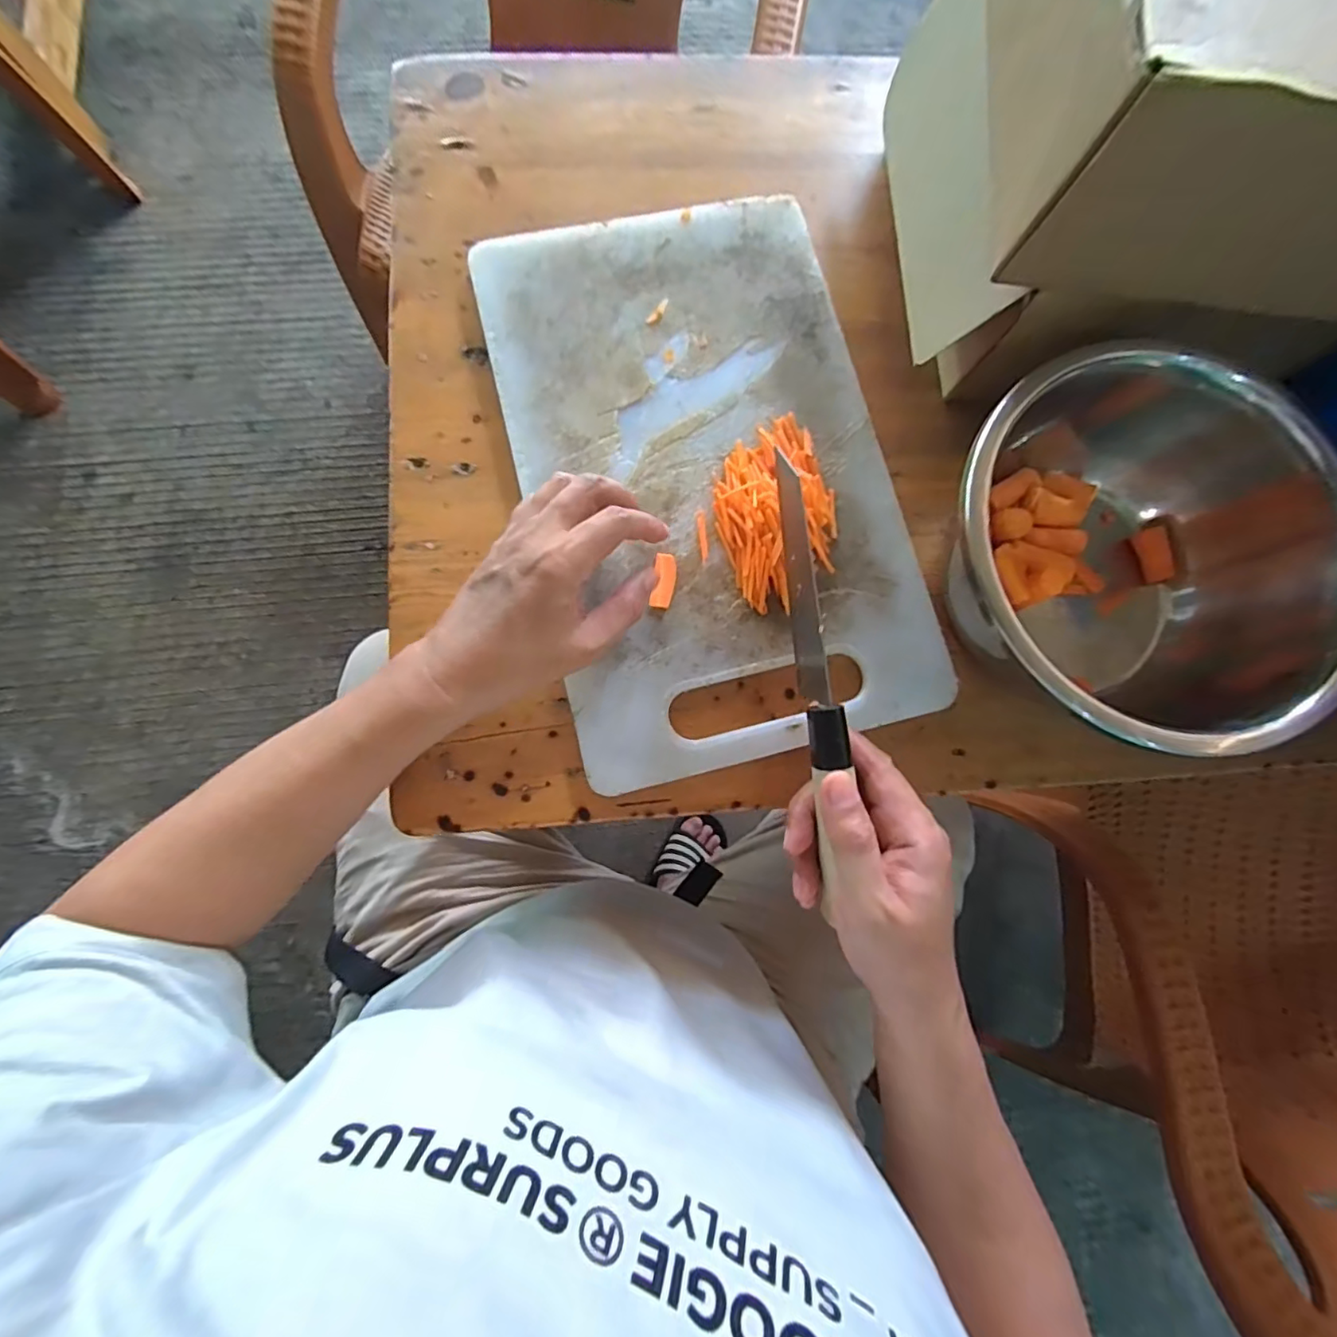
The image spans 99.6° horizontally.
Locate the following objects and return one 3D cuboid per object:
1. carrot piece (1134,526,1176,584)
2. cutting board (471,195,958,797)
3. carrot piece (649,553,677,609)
[{"bbox_3d":[0.347,-0.081,0.402,0.012,0.013,0.040,-5,82,-5],"label":"carrot piece"},{"bbox_3d":[0.030,-0.141,0.390,0.253,0.020,0.401,-14,83,-6],"label":"cutting board"},{"bbox_3d":[-0.002,-0.058,0.369,0.014,0.007,0.036,6,81,-3],"label":"carrot piece"}]

